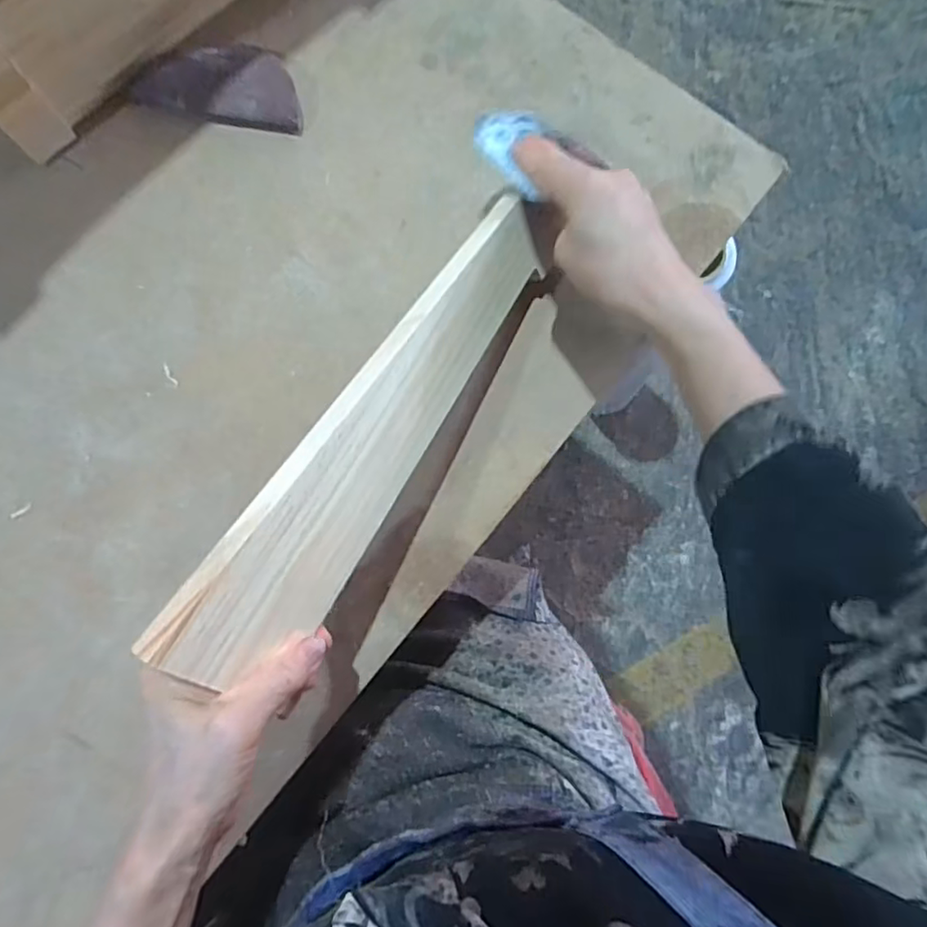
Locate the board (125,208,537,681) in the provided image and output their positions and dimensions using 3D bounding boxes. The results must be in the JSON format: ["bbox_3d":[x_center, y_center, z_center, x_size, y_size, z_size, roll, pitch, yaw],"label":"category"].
[{"bbox_3d":[-0.039,-0.022,0.316,0.012,0.065,0.295,12,60,40],"label":"board"}]

